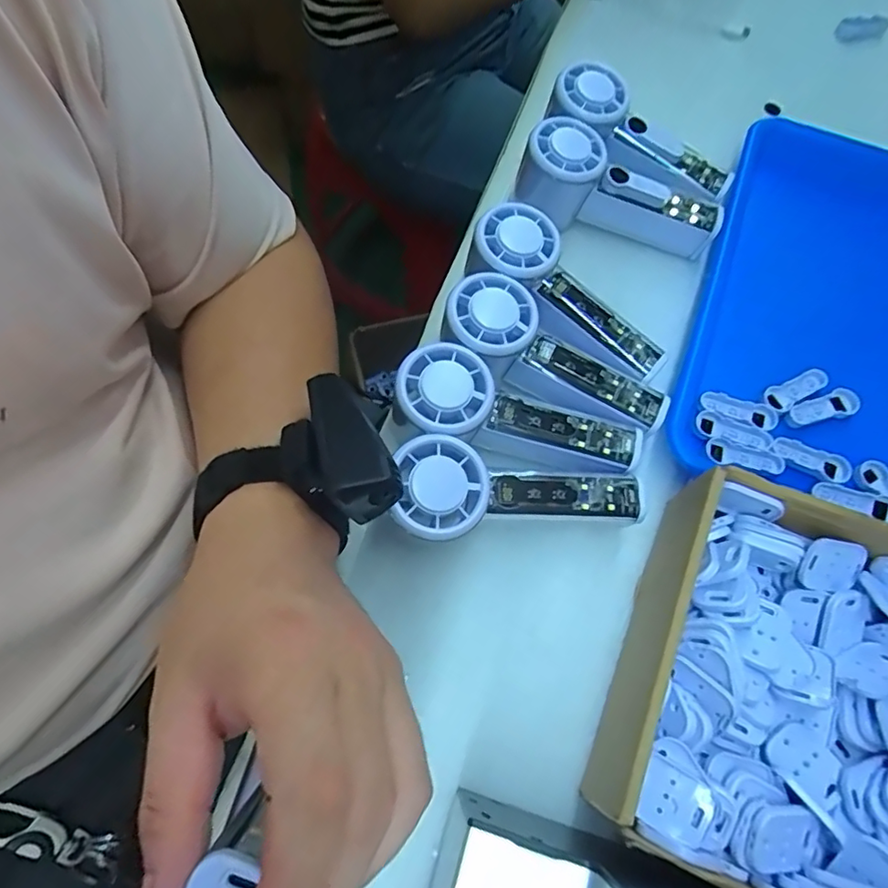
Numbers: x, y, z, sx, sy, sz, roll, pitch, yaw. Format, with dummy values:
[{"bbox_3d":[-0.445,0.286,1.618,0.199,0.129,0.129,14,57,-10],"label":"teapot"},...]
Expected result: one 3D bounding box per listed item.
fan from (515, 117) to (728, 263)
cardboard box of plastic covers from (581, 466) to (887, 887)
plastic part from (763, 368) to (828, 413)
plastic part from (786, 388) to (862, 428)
[{"bbox_3d":[0.130,-0.185,0.430,0.155,0.054,0.053,21,68,-9],"label":"fan"},{"bbox_3d":[0.201,0.137,0.294,0.207,0.059,0.189,24,69,7],"label":"cardboard box of plastic covers"},{"bbox_3d":[0.245,-0.038,0.396,0.047,0.010,0.018,-27,71,-13],"label":"plastic part"},{"bbox_3d":[0.261,-0.025,0.390,0.048,0.010,0.016,-15,69,-9],"label":"plastic part"}]

